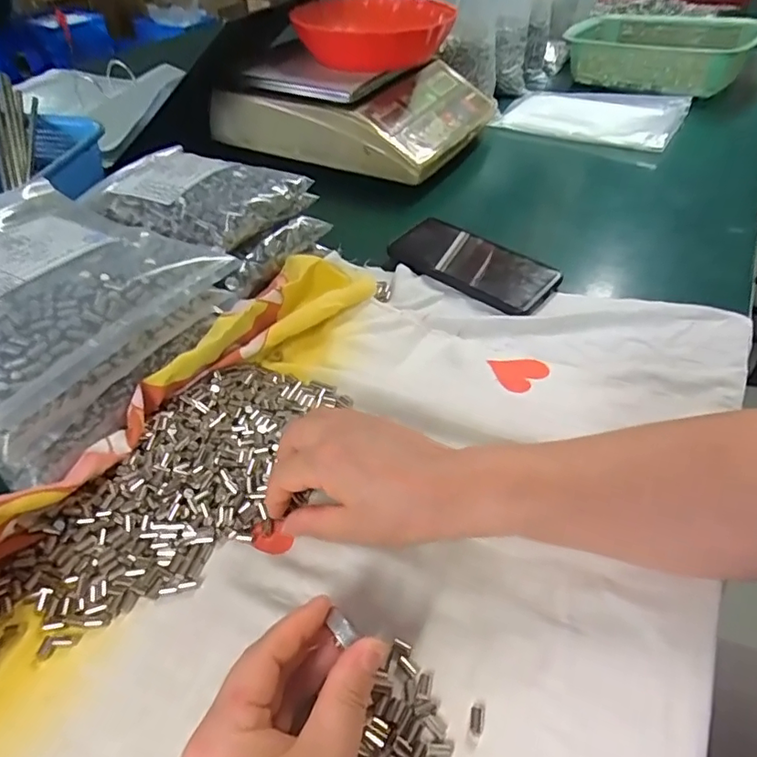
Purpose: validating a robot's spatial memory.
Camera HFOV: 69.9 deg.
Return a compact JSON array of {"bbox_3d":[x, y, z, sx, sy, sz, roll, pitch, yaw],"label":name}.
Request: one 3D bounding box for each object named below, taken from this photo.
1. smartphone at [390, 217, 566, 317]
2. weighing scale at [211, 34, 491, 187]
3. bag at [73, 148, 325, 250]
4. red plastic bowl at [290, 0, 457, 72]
[{"bbox_3d":[0.093,-0.116,0.534,0.163,0.011,0.077,30,52,27],"label":"smartphone"},{"bbox_3d":[-0.028,-0.401,0.772,0.330,0.093,0.276,20,48,19],"label":"weighing scale"},{"bbox_3d":[-0.163,-0.164,0.487,0.175,0.038,0.144,12,46,12],"label":"bag"},{"bbox_3d":[-0.004,-0.456,0.717,0.194,0.058,0.166,4,45,5],"label":"red plastic bowl"}]

